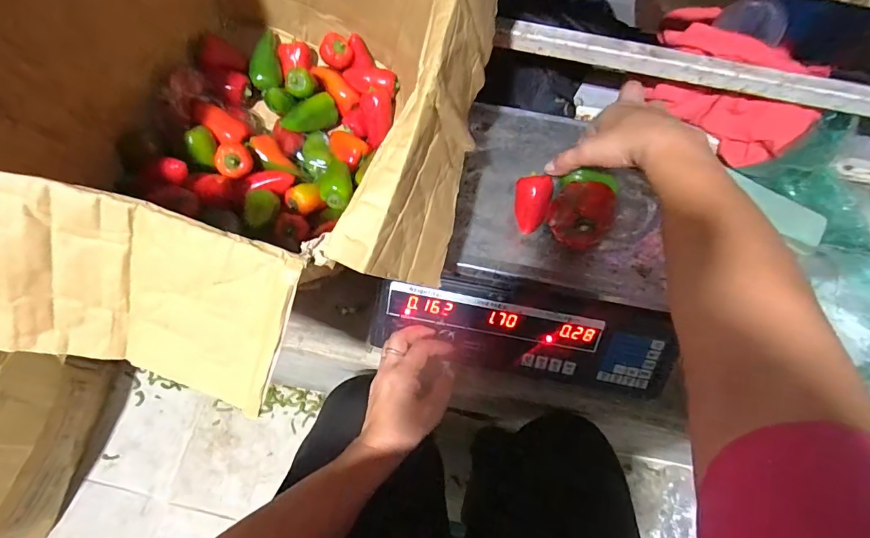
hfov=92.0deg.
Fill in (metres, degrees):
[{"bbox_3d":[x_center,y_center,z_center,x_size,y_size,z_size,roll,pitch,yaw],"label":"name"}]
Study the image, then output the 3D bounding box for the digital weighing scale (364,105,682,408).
[{"bbox_3d":[0.122,-0.031,0.494,0.323,0.117,0.296,12,68,2],"label":"digital weighing scale"}]

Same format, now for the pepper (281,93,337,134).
[{"bbox_3d":[-0.167,-0.205,0.566,0.029,0.039,0.077,41,72,13],"label":"pepper"}]

